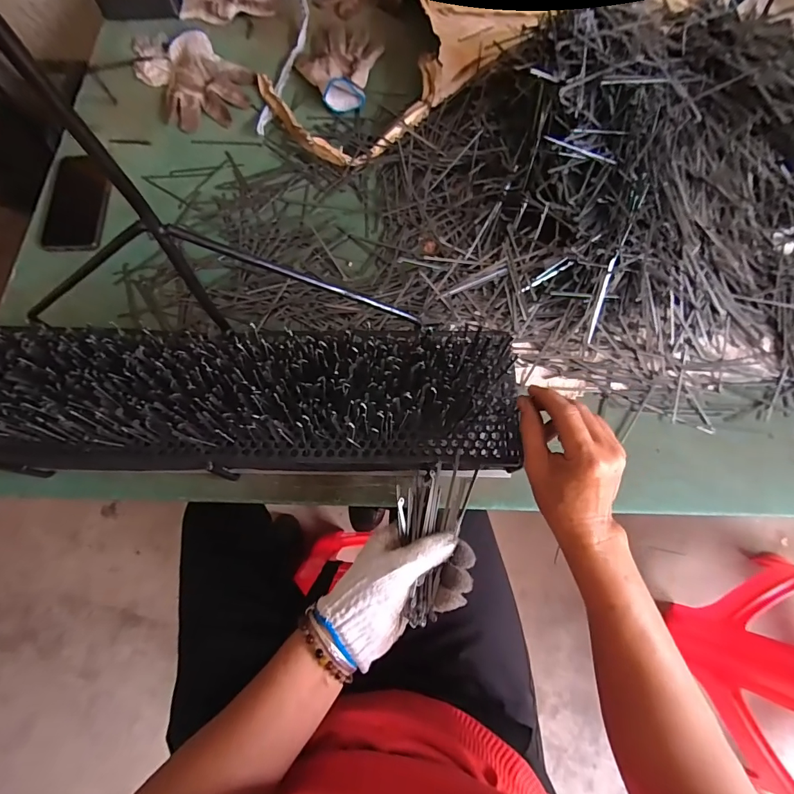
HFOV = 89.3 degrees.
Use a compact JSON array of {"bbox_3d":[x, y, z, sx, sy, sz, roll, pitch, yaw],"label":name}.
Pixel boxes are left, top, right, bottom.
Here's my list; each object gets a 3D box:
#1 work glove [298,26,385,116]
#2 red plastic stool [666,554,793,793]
[{"bbox_3d":[-0.095,-0.545,0.658,0.117,0.028,0.173,13,73,4],"label":"work glove"},{"bbox_3d":[0.863,0.558,0.738,0.384,0.428,0.379,-23,74,-7],"label":"red plastic stool"}]

